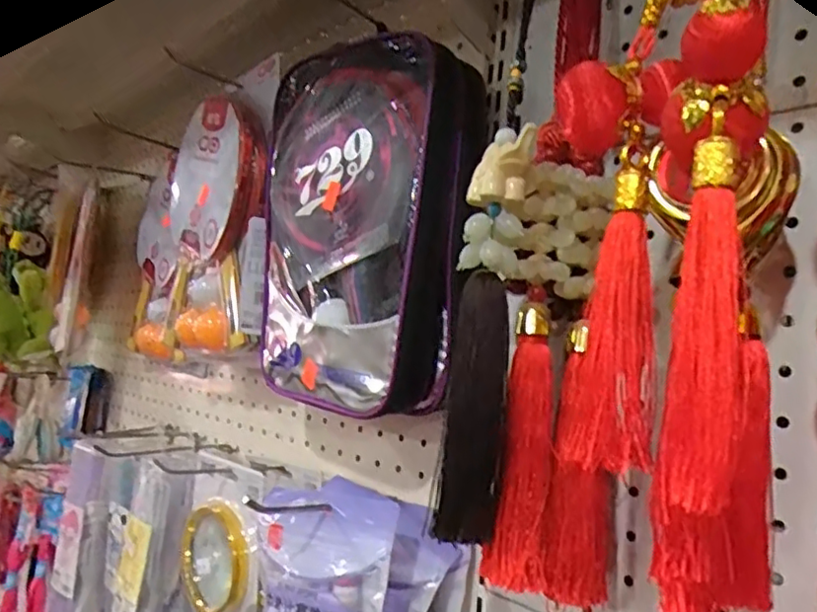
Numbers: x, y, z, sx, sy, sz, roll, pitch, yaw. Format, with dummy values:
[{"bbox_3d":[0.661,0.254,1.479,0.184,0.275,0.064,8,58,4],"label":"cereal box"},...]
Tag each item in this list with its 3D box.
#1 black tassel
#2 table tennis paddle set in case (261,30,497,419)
[{"bbox_3d":[0.035,0.053,0.331,0.026,0.135,0.022,3,-5,34],"label":"black tassel"},{"bbox_3d":[-0.034,-0.057,0.478,0.081,0.253,0.186,9,-6,-41],"label":"table tennis paddle set in case"}]

